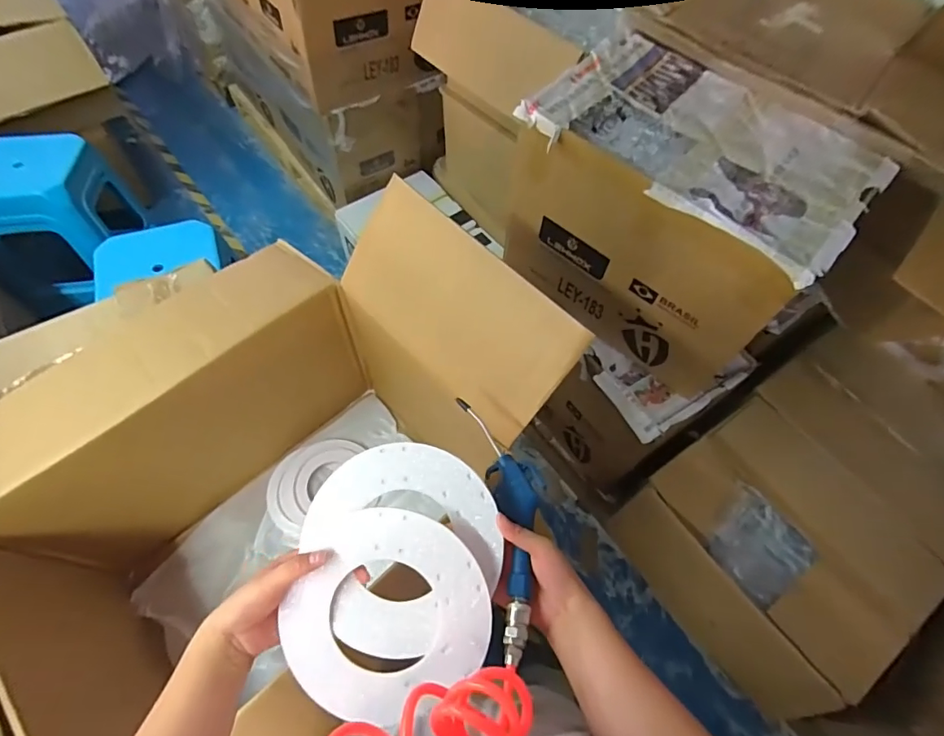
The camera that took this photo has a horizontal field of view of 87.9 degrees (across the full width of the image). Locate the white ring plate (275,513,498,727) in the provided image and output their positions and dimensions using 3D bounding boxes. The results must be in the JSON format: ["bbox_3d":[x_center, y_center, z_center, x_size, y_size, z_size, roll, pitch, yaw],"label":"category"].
[{"bbox_3d":[-0.076,0.232,0.455,0.167,0.010,0.186,40,87,4],"label":"white ring plate"}]

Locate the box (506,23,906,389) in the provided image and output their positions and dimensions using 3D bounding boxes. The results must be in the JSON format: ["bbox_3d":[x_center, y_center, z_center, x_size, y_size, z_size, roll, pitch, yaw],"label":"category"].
[{"bbox_3d":[0.380,-0.287,0.990,0.531,0.410,0.332,38,66,18],"label":"box"}]

